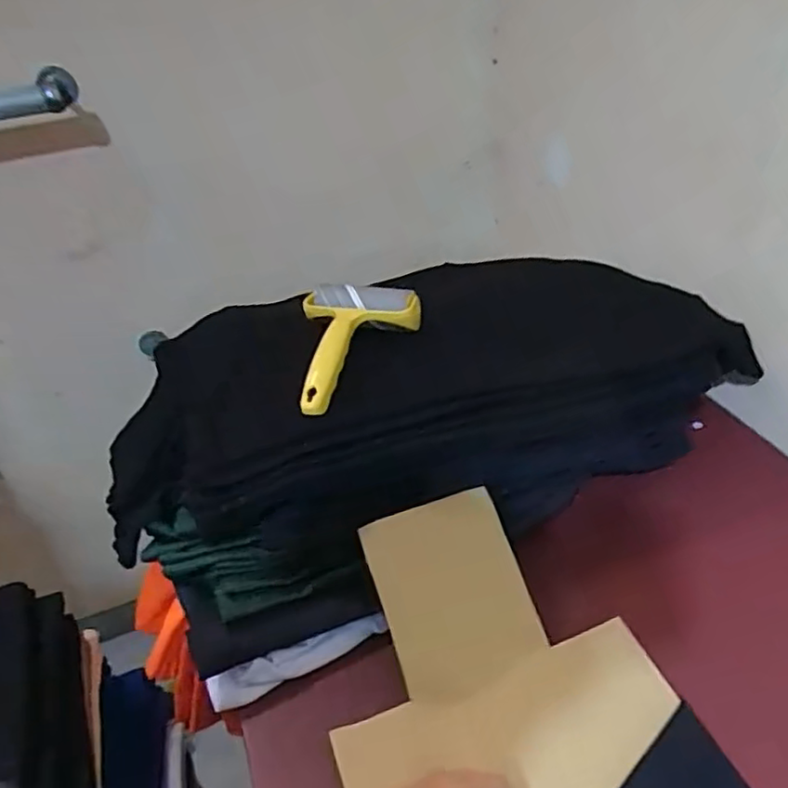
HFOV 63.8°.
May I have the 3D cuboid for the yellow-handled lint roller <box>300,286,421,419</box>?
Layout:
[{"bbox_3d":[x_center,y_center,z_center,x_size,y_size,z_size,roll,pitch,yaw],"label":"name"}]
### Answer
[{"bbox_3d":[-0.028,-0.056,0.610,0.121,0.040,0.164,-6,37,0],"label":"yellow-handled lint roller"}]

